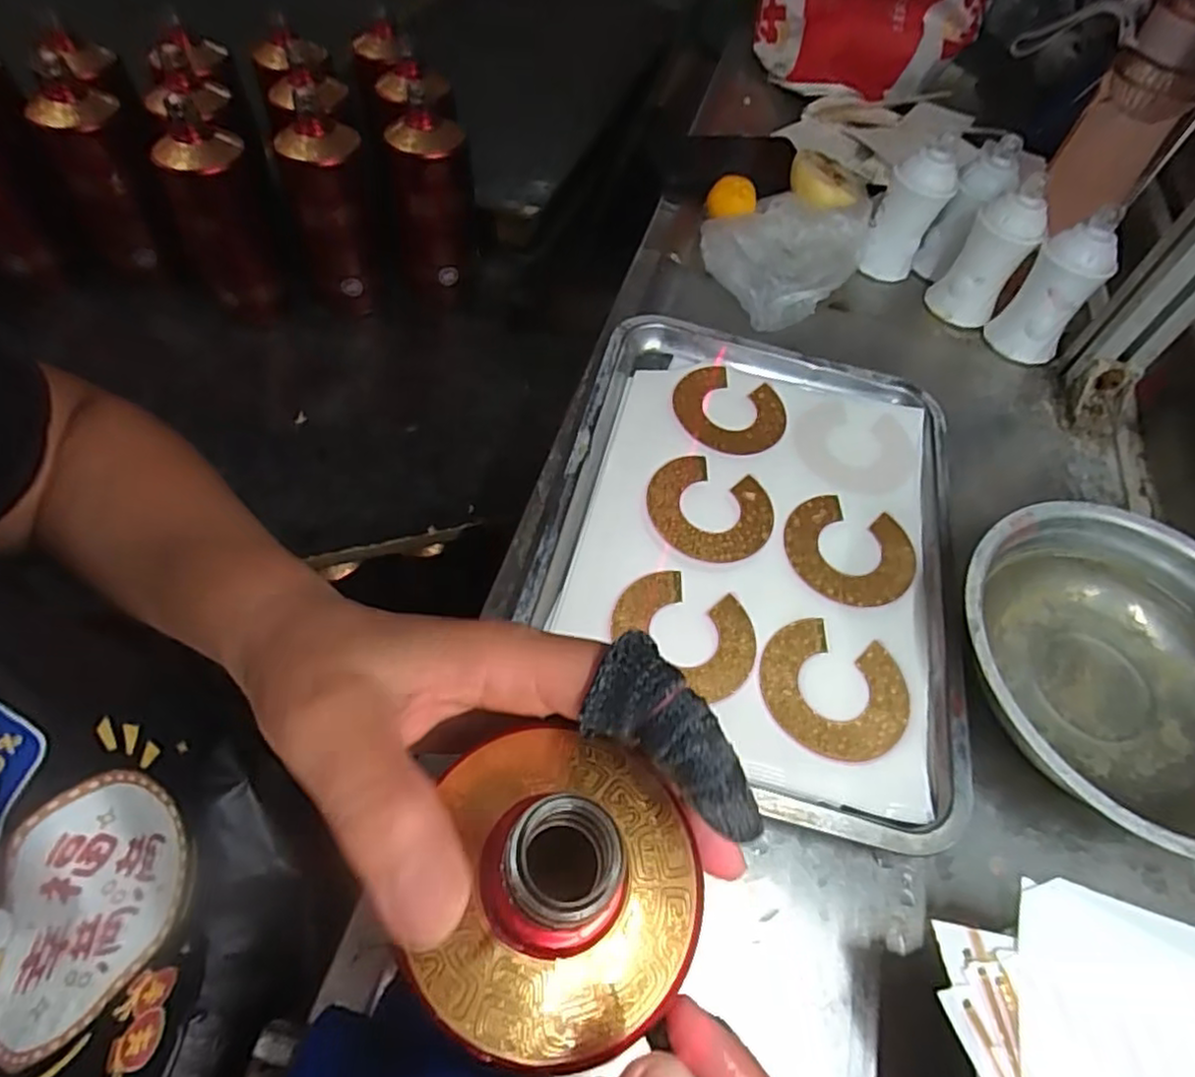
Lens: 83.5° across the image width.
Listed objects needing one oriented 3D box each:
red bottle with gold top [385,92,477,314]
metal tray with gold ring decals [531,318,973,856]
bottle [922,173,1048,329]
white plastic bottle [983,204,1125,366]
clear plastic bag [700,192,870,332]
[{"bbox_3d":[-0.175,-0.342,0.720,0.080,0.191,0.071,-13,57,-11],"label":"red bottle with gold top"},{"bbox_3d":[0.105,-0.005,0.431,0.244,0.023,0.339,13,57,4],"label":"metal tray with gold ring decals"},{"bbox_3d":[0.331,-0.240,0.570,0.055,0.103,0.050,18,57,7],"label":"bottle"},{"bbox_3d":[0.370,-0.201,0.542,0.052,0.108,0.047,17,57,7],"label":"white plastic bottle"},{"bbox_3d":[0.160,-0.251,0.581,0.160,0.036,0.114,-35,66,-24],"label":"clear plastic bag"}]

